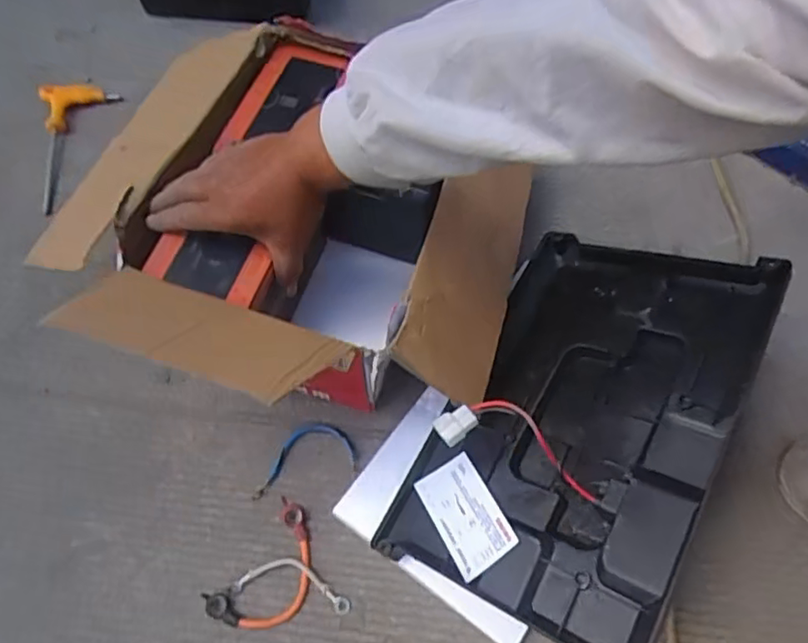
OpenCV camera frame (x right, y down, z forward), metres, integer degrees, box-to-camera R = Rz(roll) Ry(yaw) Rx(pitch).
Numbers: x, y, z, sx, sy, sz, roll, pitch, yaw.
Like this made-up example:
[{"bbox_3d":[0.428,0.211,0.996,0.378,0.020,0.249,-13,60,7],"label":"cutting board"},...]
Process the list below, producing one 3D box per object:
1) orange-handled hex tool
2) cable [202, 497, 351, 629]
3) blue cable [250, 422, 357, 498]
[{"bbox_3d":[-0.361,-0.210,0.676,0.089,0.015,0.184,-16,65,-8],"label":"orange-handled hex tool"},{"bbox_3d":[-0.107,0.207,0.479,0.094,0.008,0.095,-28,68,-13],"label":"cable"},{"bbox_3d":[-0.089,0.116,0.525,0.090,0.004,0.049,-14,65,-7],"label":"blue cable"}]

